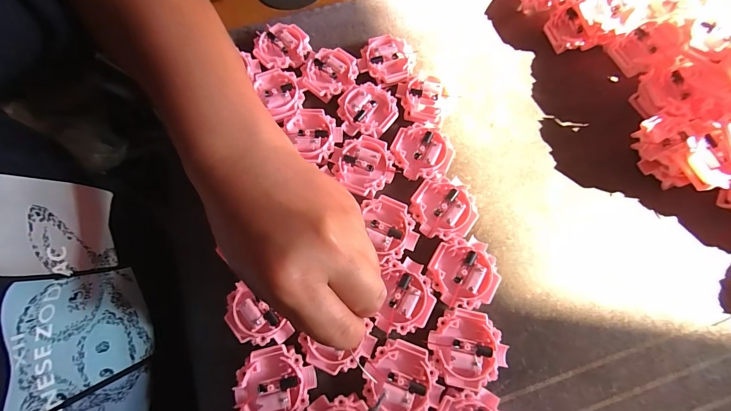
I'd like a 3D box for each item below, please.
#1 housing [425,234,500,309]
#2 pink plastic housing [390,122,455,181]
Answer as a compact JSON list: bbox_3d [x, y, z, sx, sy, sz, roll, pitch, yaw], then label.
[{"bbox_3d":[0.076,0.053,0.261,0.050,0.016,0.050,-16,72,-4],"label":"housing"},{"bbox_3d":[0.049,-0.046,0.293,0.051,0.016,0.051,0,72,1],"label":"pink plastic housing"}]

